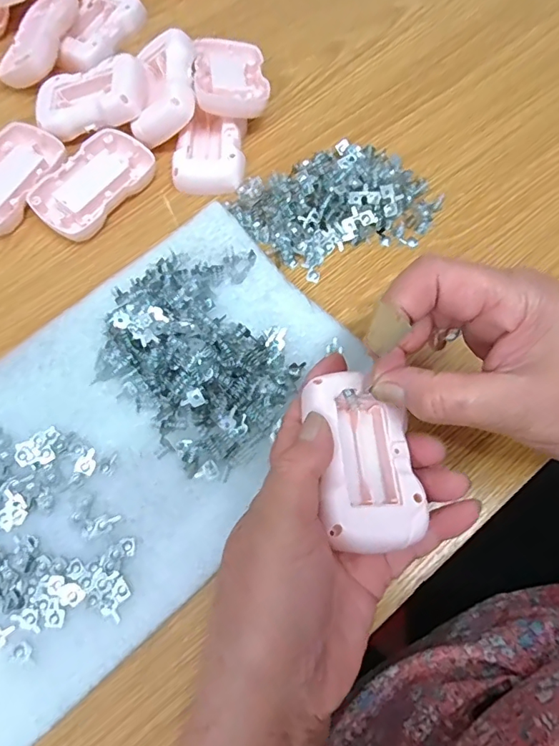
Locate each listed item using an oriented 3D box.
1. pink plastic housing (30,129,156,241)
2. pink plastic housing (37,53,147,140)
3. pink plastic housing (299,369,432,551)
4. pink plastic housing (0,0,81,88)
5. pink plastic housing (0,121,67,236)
[{"bbox_3d":[-0.134,-0.137,0.355,0.053,0.014,0.087,35,74,12],"label":"pink plastic housing"},{"bbox_3d":[-0.143,-0.205,0.367,0.083,0.020,0.050,-12,69,13],"label":"pink plastic housing"},{"bbox_3d":[0.041,0.040,0.233,0.045,0.024,0.080,-5,71,-2],"label":"pink plastic housing"},{"bbox_3d":[-0.197,-0.273,0.397,0.050,0.020,0.090,9,73,18],"label":"pink plastic housing"},{"bbox_3d":[-0.196,-0.141,0.357,0.054,0.018,0.089,28,73,10],"label":"pink plastic housing"}]

